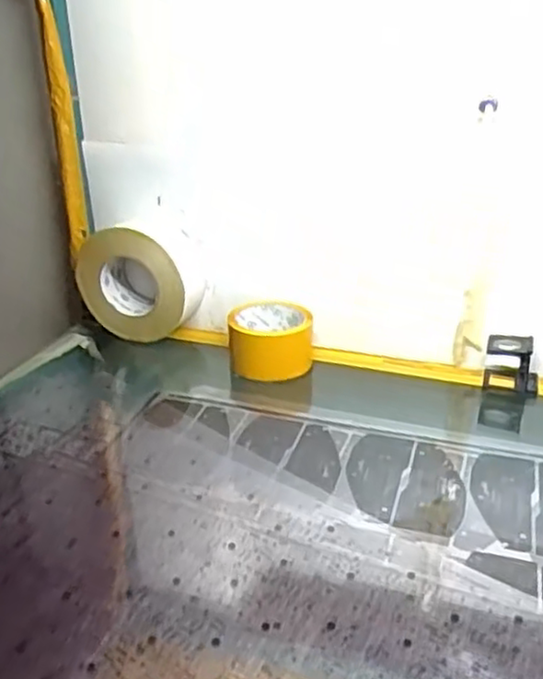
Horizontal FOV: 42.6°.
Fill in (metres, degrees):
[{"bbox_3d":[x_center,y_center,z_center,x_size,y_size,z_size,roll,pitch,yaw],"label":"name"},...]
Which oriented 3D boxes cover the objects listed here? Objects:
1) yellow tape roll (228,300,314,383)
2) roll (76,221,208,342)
[{"bbox_3d":[-0.001,-0.003,0.790,0.094,0.057,0.076,-2,24,-2],"label":"yellow tape roll"},{"bbox_3d":[-0.155,-0.071,0.825,0.136,0.125,0.067,8,26,20],"label":"roll"}]

